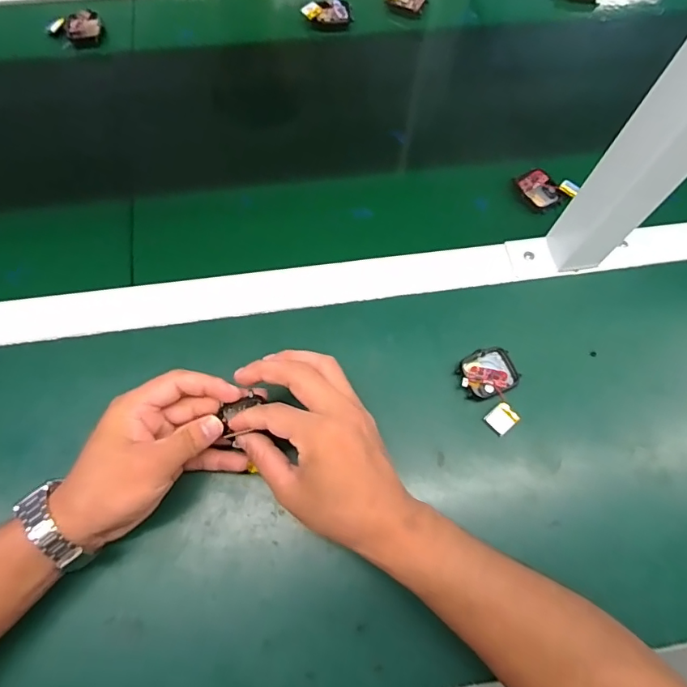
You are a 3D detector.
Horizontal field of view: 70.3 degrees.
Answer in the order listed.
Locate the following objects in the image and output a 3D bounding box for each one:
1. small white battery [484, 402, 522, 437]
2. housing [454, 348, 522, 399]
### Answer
[{"bbox_3d":[0.129,0.061,0.396,0.021,0.008,0.020,-38,74,-15],"label":"small white battery"},{"bbox_3d":[0.121,0.024,0.409,0.048,0.007,0.039,-19,70,-9],"label":"housing"}]

